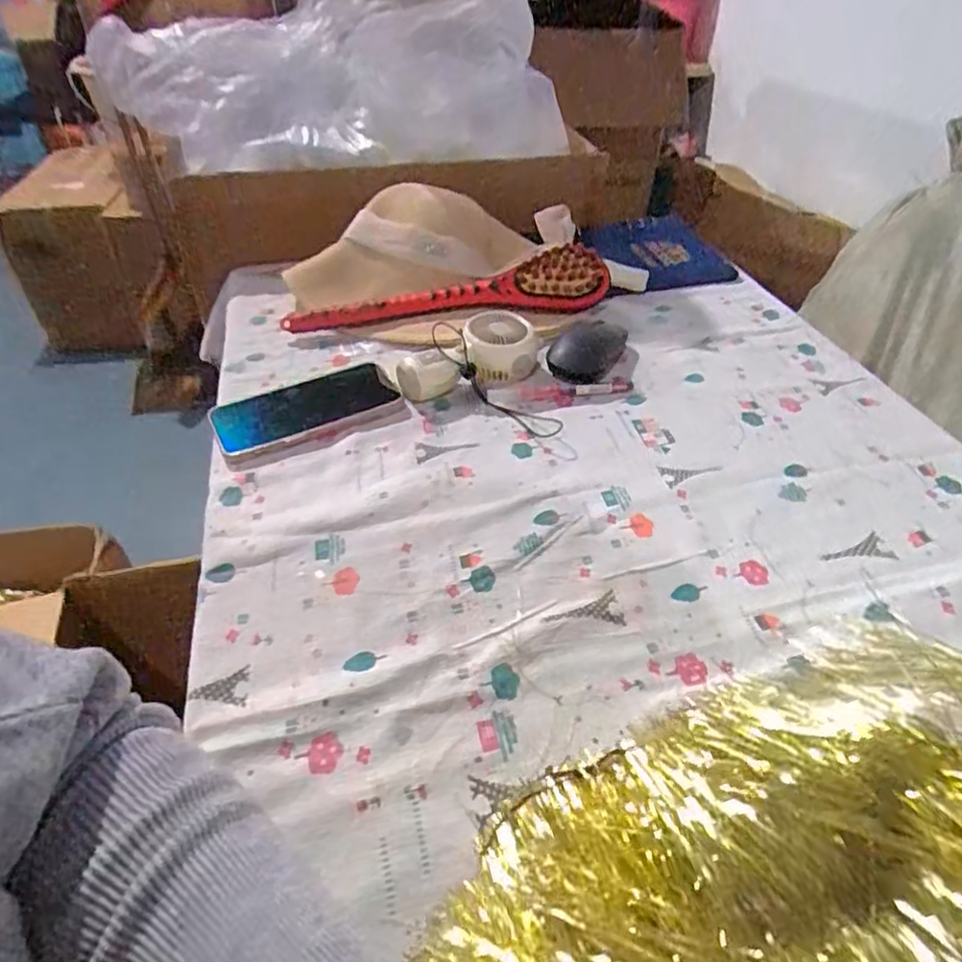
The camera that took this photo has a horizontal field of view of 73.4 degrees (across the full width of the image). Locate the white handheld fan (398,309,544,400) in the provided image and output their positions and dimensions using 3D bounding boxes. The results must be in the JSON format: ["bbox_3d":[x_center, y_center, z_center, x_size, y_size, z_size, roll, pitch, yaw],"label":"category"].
[{"bbox_3d":[-0.014,-0.111,0.583,0.128,0.045,0.060,-10,43,-11],"label":"white handheld fan"}]

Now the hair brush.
[{"bbox_3d":[-0.034,-0.194,0.666,0.334,0.057,0.045,-5,42,-6],"label":"hair brush"}]

